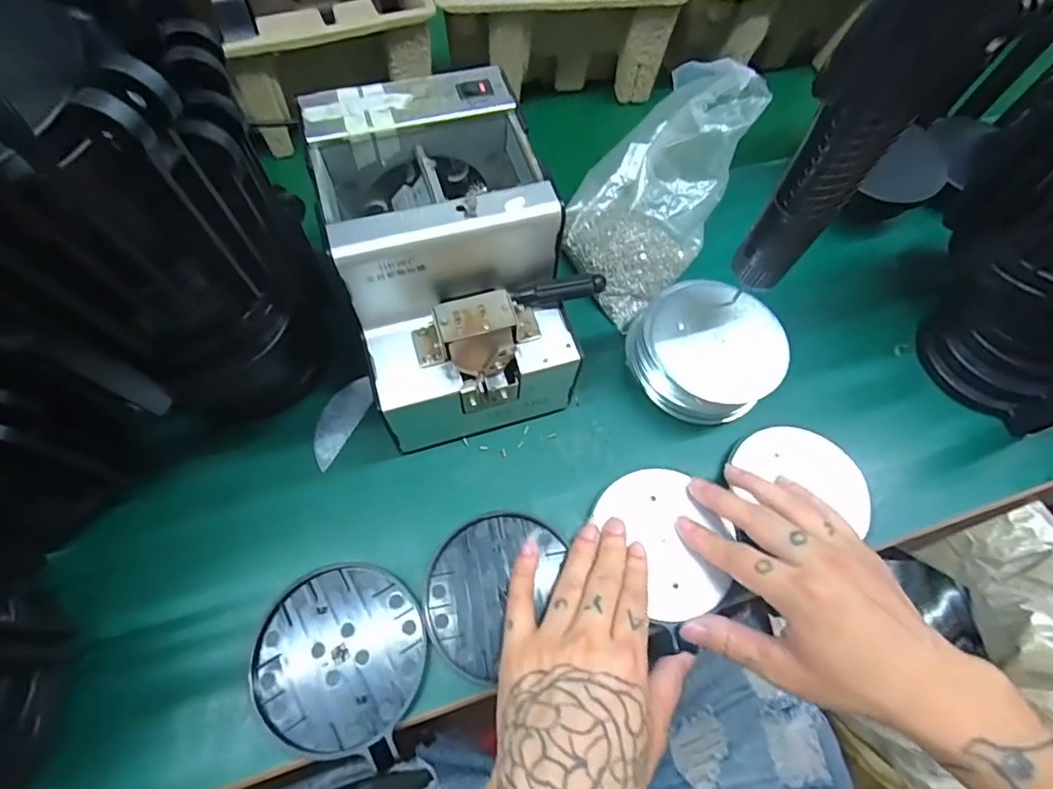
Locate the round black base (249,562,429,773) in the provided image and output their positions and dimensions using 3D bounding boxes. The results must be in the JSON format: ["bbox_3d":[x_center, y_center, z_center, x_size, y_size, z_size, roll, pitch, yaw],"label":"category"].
[{"bbox_3d":[-0.111,0.155,0.312,0.099,0.015,0.098,1,65,-2],"label":"round black base"}]

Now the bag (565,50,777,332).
[{"bbox_3d":[0.110,-0.180,0.420,0.111,0.107,0.211,34,68,12],"label":"bag"}]

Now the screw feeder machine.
[{"bbox_3d":[-0.047,-0.079,0.343,0.132,0.148,0.178,-17,67,-10],"label":"screw feeder machine"}]

